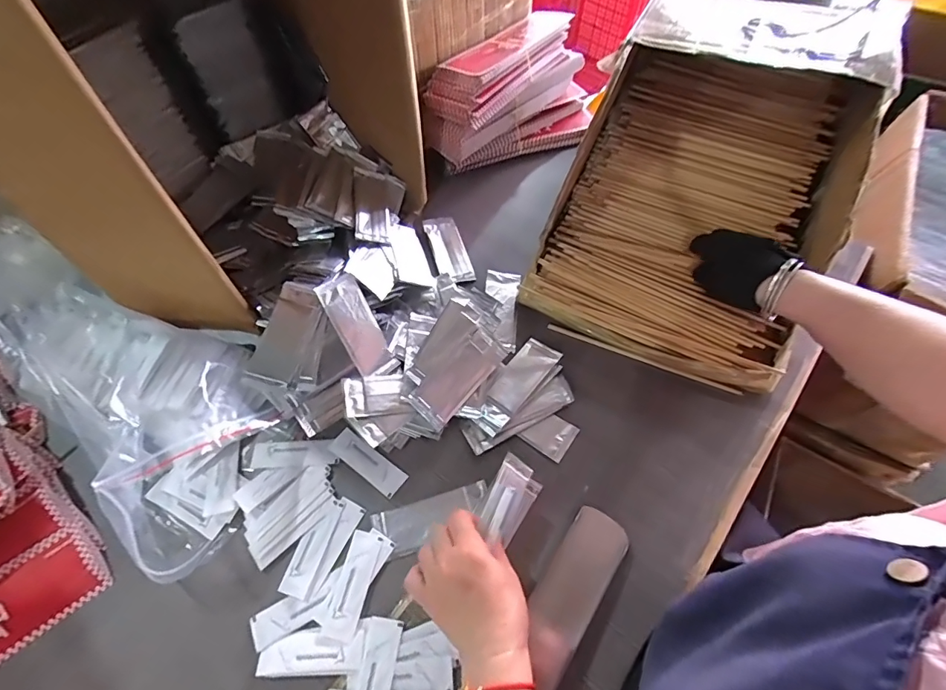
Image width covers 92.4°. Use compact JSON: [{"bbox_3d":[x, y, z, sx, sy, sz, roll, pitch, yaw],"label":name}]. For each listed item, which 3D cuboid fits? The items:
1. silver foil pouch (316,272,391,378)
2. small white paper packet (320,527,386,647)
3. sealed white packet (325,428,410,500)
[{"bbox_3d":[-0.132,-0.023,0.509,0.050,0.111,0.006,-28,16,-34],"label":"silver foil pouch"},{"bbox_3d":[-0.115,0.228,0.434,0.031,0.006,0.091,11,58,10],"label":"small white paper packet"},{"bbox_3d":[-0.116,0.129,0.499,0.092,0.004,0.031,33,68,15],"label":"sealed white packet"}]

